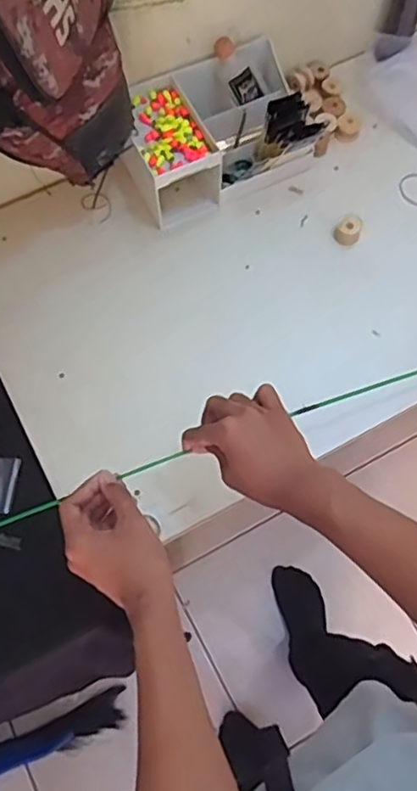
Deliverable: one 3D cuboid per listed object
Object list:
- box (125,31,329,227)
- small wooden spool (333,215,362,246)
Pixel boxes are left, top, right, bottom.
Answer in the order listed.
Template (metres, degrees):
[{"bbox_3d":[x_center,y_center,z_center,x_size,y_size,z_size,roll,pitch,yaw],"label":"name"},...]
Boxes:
[{"bbox_3d":[0.019,-0.343,0.838,0.248,0.100,0.155,-20,69,-7],"label":"box"},{"bbox_3d":[0.181,-0.214,0.832,0.033,0.029,0.028,17,69,7],"label":"small wooden spool"}]

